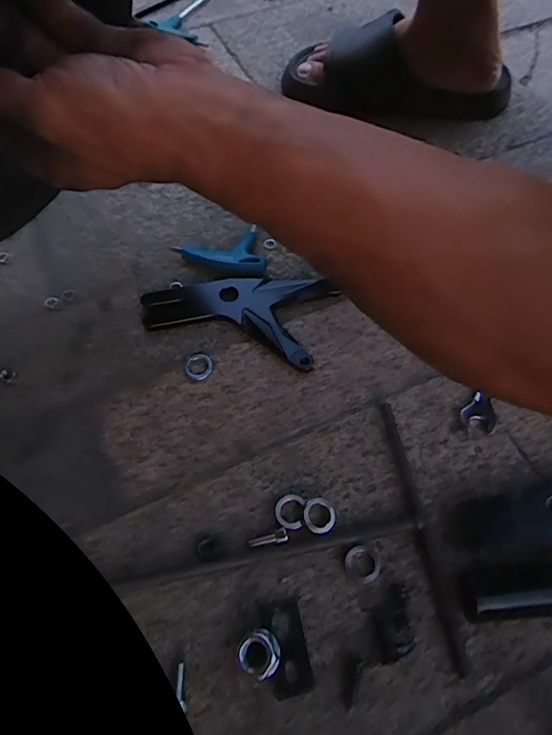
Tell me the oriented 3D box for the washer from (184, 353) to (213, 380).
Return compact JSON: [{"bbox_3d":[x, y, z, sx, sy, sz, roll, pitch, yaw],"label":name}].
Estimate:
[{"bbox_3d":[-0.064,-0.002,0.395,0.024,0.004,0.024,0,62,0],"label":"washer"}]

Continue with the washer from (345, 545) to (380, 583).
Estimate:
[{"bbox_3d":[0.059,0.133,0.320,0.023,0.004,0.023,0,62,0],"label":"washer"}]

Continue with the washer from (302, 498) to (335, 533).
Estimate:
[{"bbox_3d":[0.031,0.104,0.333,0.023,0.004,0.025,0,48,0],"label":"washer"}]

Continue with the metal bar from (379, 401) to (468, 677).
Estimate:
[{"bbox_3d":[0.100,0.107,0.331,0.009,0.009,0.180,-8,63,-4],"label":"metal bar"}]

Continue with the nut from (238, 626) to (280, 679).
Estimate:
[{"bbox_3d":[-0.010,0.176,0.291,0.025,0.020,0.026,4,63,3],"label":"nut"}]

